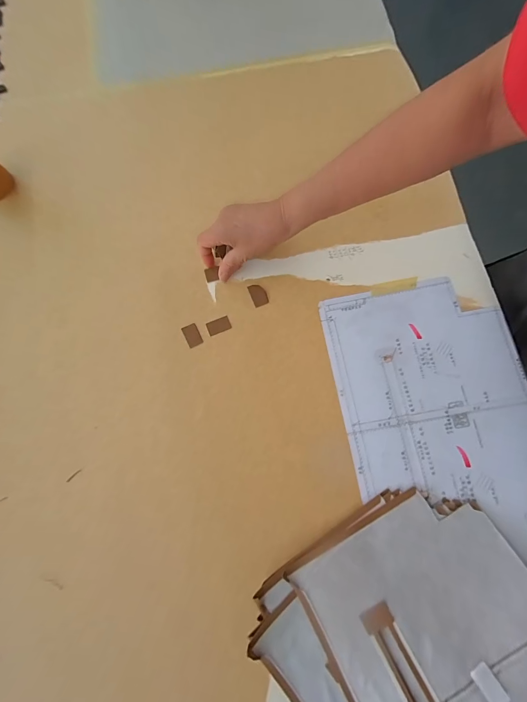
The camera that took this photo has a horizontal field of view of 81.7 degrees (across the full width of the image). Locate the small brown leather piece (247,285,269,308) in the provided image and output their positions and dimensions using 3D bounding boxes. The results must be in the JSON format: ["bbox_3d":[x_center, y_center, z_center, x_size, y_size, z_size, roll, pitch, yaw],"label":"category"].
[{"bbox_3d":[-0.007,-0.082,0.441,0.022,0.004,0.033,-23,86,-9],"label":"small brown leather piece"}]

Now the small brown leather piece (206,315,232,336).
[{"bbox_3d":[-0.064,-0.036,0.432,0.033,0.004,0.020,-21,79,-5],"label":"small brown leather piece"}]

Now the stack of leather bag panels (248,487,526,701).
[{"bbox_3d":[0.187,0.343,0.310,0.282,0.050,0.340,-33,80,-7],"label":"stack of leather bag panels"}]

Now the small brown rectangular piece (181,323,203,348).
[{"bbox_3d":[-0.100,-0.023,0.428,0.021,0.004,0.032,-27,79,-6],"label":"small brown rectangular piece"}]

